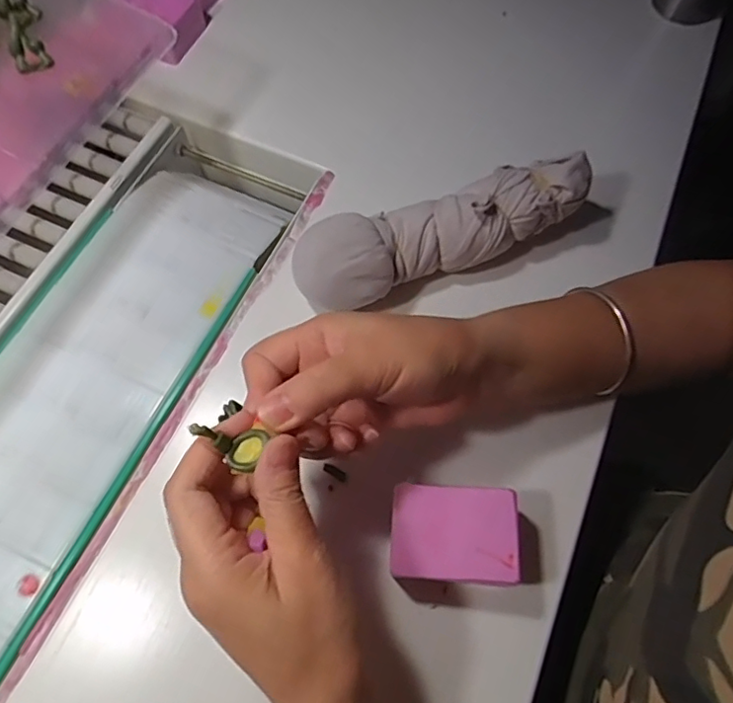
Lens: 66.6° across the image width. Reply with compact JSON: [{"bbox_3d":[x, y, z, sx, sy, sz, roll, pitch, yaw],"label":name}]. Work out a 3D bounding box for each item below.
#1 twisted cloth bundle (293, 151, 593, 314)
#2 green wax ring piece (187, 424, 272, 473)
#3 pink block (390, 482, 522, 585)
[{"bbox_3d":[0.052,-0.078,0.379,0.201,0.056,0.049,-20,68,-9],"label":"twisted cloth bundle"},{"bbox_3d":[-0.059,0.037,0.243,0.031,0.013,0.018,25,68,10],"label":"green wax ring piece"},{"bbox_3d":[0.047,0.103,0.313,0.066,0.038,0.048,5,66,1],"label":"pink block"}]

